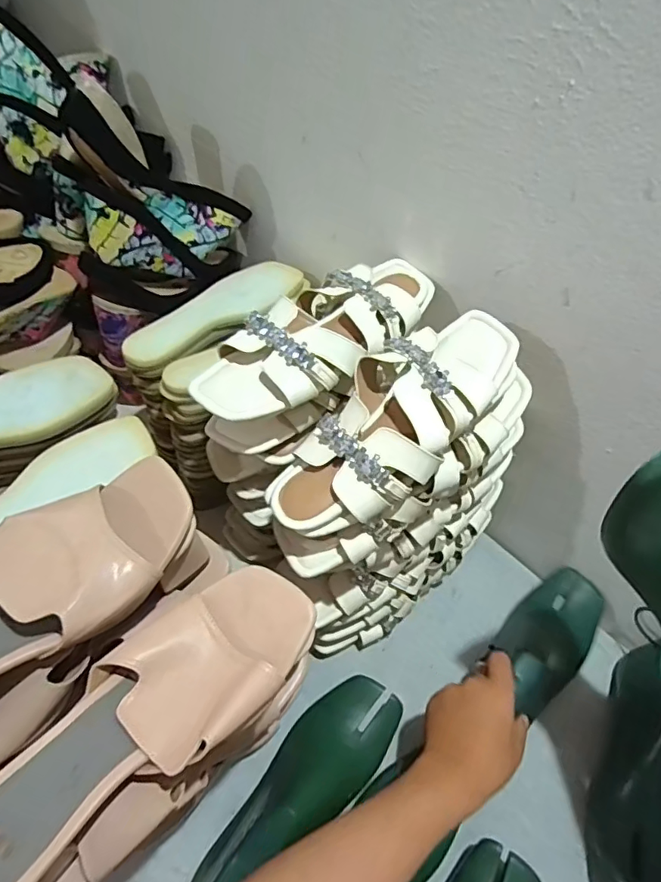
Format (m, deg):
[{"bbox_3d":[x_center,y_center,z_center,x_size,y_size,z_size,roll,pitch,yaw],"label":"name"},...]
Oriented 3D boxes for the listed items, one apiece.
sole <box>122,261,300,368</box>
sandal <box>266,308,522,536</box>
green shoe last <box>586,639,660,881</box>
[{"bbox_3d":[-0.132,-0.153,0.632,0.073,0.022,0.233,39,58,24],"label":"sole"},{"bbox_3d":[0.053,-0.018,0.447,0.239,0.046,0.102,-44,64,-10],"label":"sandal"},{"bbox_3d":[0.298,0.298,0.504,0.077,0.077,0.219,22,53,14],"label":"green shoe last"}]

